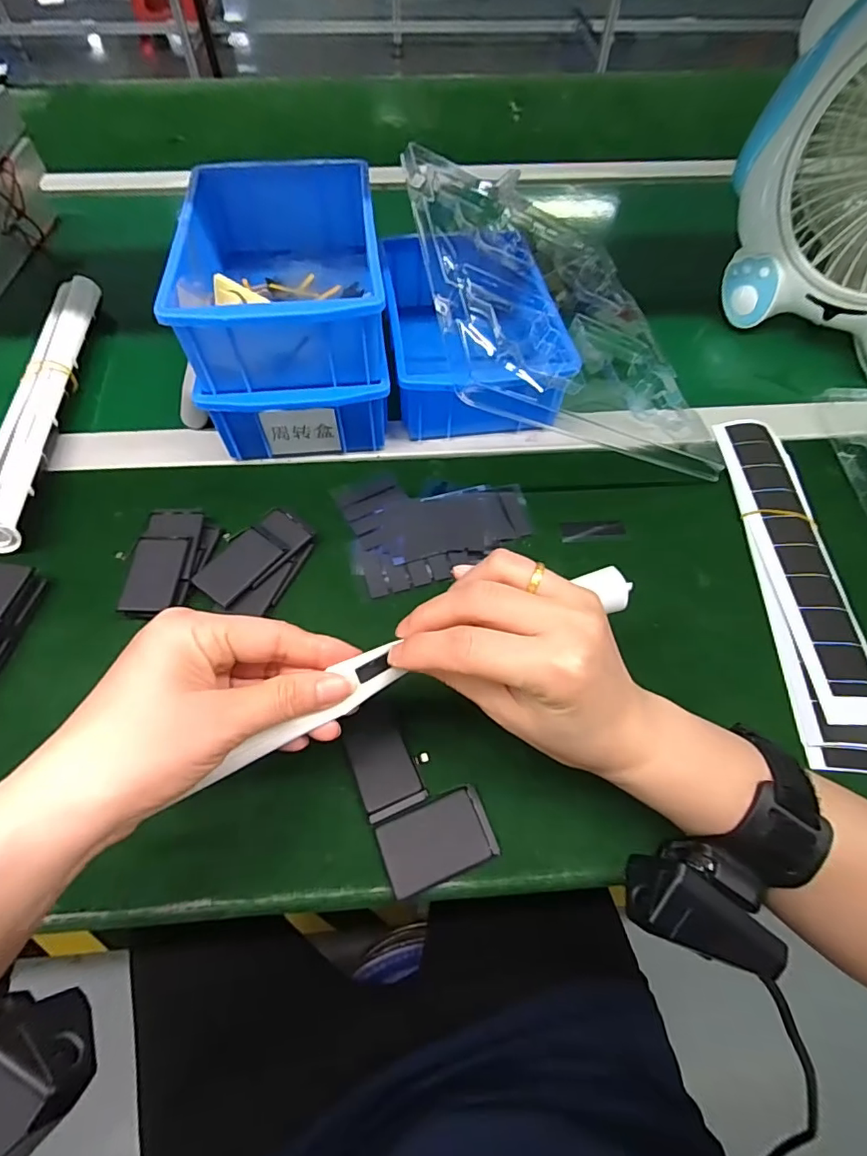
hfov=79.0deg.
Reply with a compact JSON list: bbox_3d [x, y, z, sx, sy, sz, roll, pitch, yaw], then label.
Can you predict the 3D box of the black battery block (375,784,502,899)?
[{"bbox_3d":[0.002,0.137,0.276,0.057,0.004,0.036,-19,62,-13],"label":"black battery block"}]

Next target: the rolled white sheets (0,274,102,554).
[{"bbox_3d":[-0.312,-0.150,0.423,0.033,0.026,0.298,-6,60,-5],"label":"rolled white sheets"}]

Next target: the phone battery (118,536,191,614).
[{"bbox_3d":[-0.182,-0.003,0.343,0.034,0.004,0.057,0,59,-2],"label":"phone battery"}]

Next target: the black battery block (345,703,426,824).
[{"bbox_3d":[-0.030,0.101,0.297,0.033,0.006,0.059,-20,62,-13],"label":"black battery block"}]

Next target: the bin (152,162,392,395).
[{"bbox_3d":[-0.111,-0.222,0.382,0.127,0.062,0.199,-8,61,-6],"label":"bin"}]

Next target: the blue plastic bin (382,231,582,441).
[{"bbox_3d":[0.030,-0.204,0.437,0.128,0.077,0.189,-5,60,-5],"label":"blue plastic bin"}]

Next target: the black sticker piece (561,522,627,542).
[{"bbox_3d":[0.117,-0.035,0.385,0.047,0.004,0.017,-1,59,-3],"label":"black sticker piece"}]

